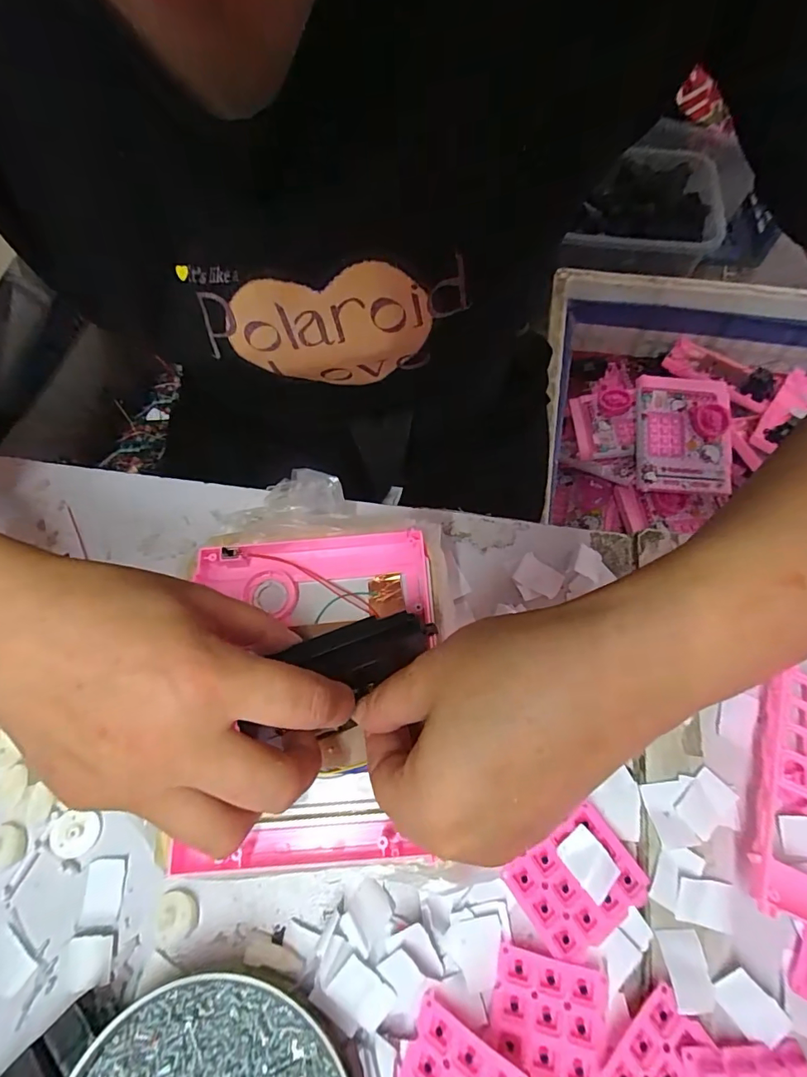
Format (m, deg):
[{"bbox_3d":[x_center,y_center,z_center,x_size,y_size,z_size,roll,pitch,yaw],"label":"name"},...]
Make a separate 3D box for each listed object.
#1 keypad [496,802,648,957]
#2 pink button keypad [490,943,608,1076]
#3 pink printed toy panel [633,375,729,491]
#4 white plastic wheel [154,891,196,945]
[{"bbox_3d":[0.087,0.173,0.238,0.060,0.004,0.046,-33,70,-11],"label":"keypad"},{"bbox_3d":[0.065,0.226,0.213,0.049,0.007,0.057,9,64,12],"label":"pink button keypad"},{"bbox_3d":[0.387,-0.148,0.656,0.129,0.034,0.170,3,83,3],"label":"pink printed toy panel"},{"bbox_3d":[-0.119,0.196,0.245,0.021,0.006,0.021,-1,67,2],"label":"white plastic wheel"}]

